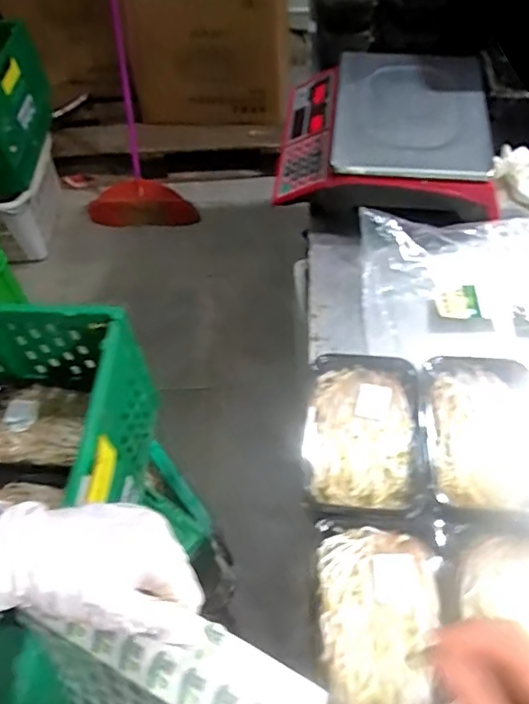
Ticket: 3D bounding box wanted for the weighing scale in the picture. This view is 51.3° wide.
[{"bbox_3d":[0.190,-0.367,0.873,0.326,0.088,0.341,2,56,5],"label":"weighing scale"}]

